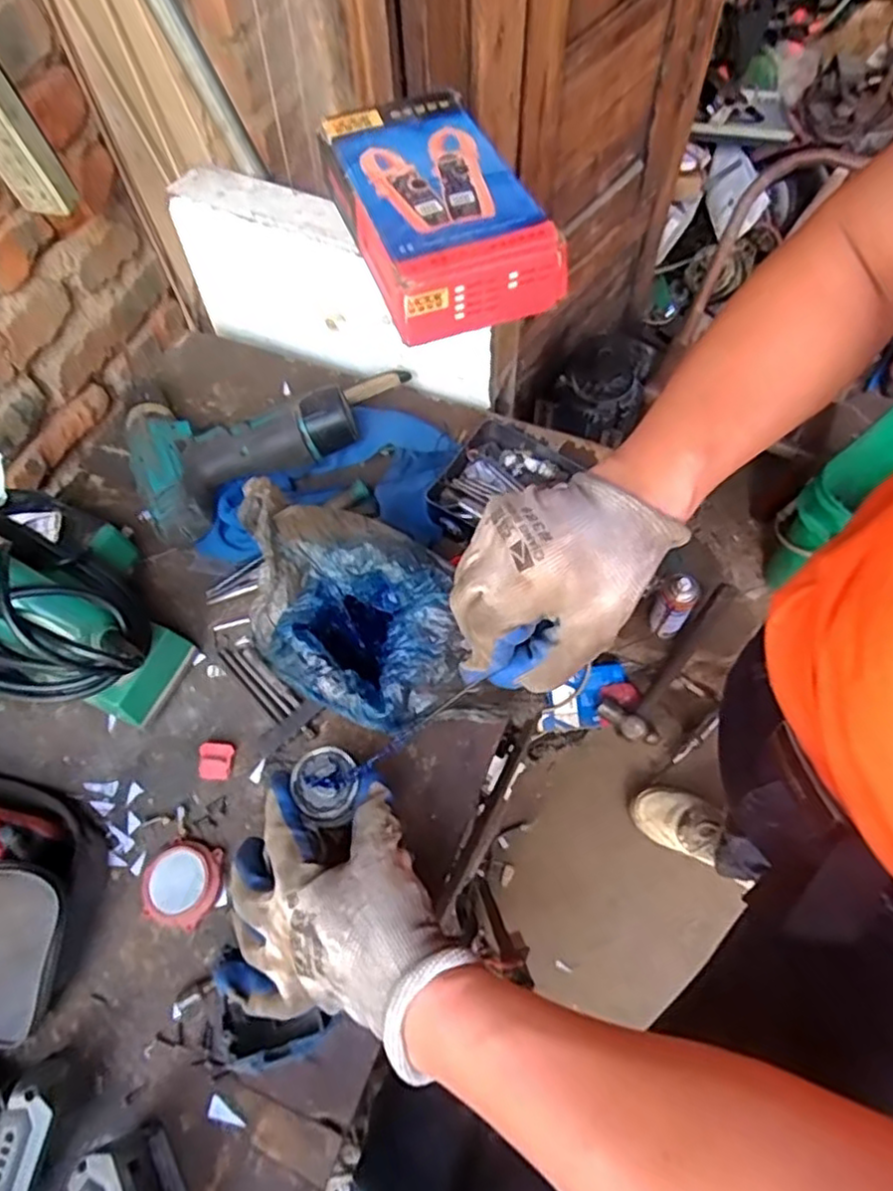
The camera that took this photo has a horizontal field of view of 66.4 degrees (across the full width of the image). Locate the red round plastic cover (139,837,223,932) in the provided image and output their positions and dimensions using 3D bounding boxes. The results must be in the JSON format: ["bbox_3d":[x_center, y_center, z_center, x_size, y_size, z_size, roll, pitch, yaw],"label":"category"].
[{"bbox_3d":[-0.185,0.199,0.473,0.055,0.016,0.054,-1,63,2],"label":"red round plastic cover"}]

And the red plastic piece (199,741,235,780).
[{"bbox_3d":[-0.176,0.125,0.517,0.026,0.010,0.028,3,63,4],"label":"red plastic piece"}]

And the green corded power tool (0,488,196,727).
[{"bbox_3d":[-0.318,-0.001,0.501,0.245,0.169,0.158,25,67,15],"label":"green corded power tool"}]

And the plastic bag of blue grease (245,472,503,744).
[{"bbox_3d":[-0.075,0.003,0.507,0.142,0.094,0.232,-29,65,-12],"label":"plastic bag of blue grease"}]

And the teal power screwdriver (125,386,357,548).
[{"bbox_3d":[-0.194,-0.145,0.649,0.197,0.074,0.147,-26,64,-10],"label":"teal power screwdriver"}]

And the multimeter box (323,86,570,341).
[{"bbox_3d":[-0.012,-0.333,0.595,0.141,0.059,0.244,-19,63,-7],"label":"multimeter box"}]

